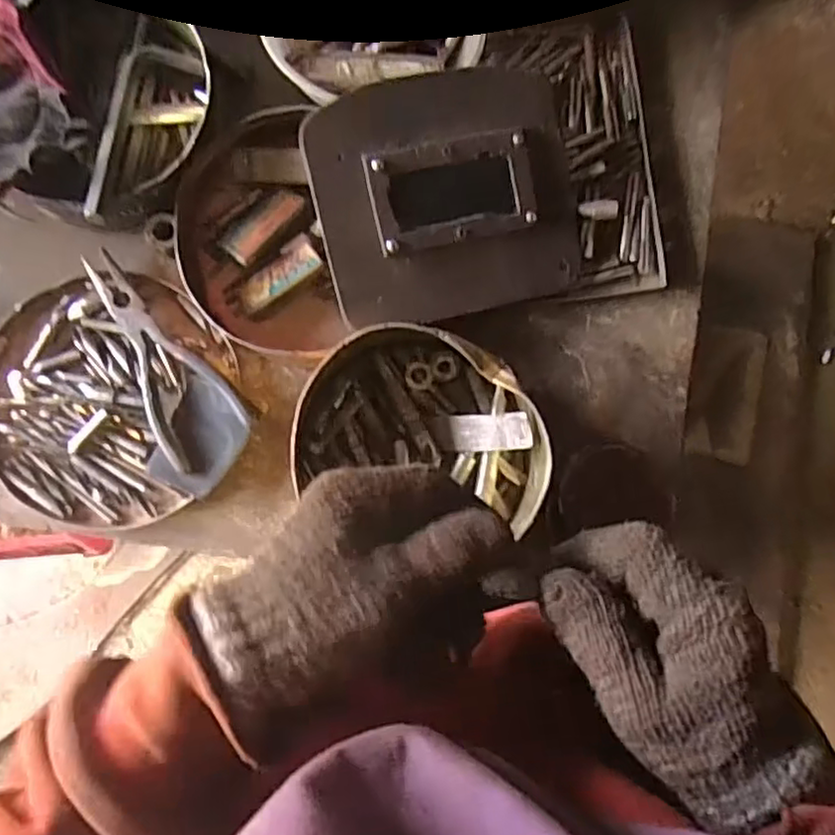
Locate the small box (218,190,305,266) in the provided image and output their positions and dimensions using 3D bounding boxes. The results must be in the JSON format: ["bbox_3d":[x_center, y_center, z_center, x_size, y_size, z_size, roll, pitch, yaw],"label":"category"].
[{"bbox_3d":[-0.128,-0.161,0.542,0.031,0.020,0.078,40,84,-2],"label":"small box"}]

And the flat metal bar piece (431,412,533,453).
[{"bbox_3d":[0.050,0.013,0.522,0.081,0.006,0.030,-5,95,25],"label":"flat metal bar piece"}]

